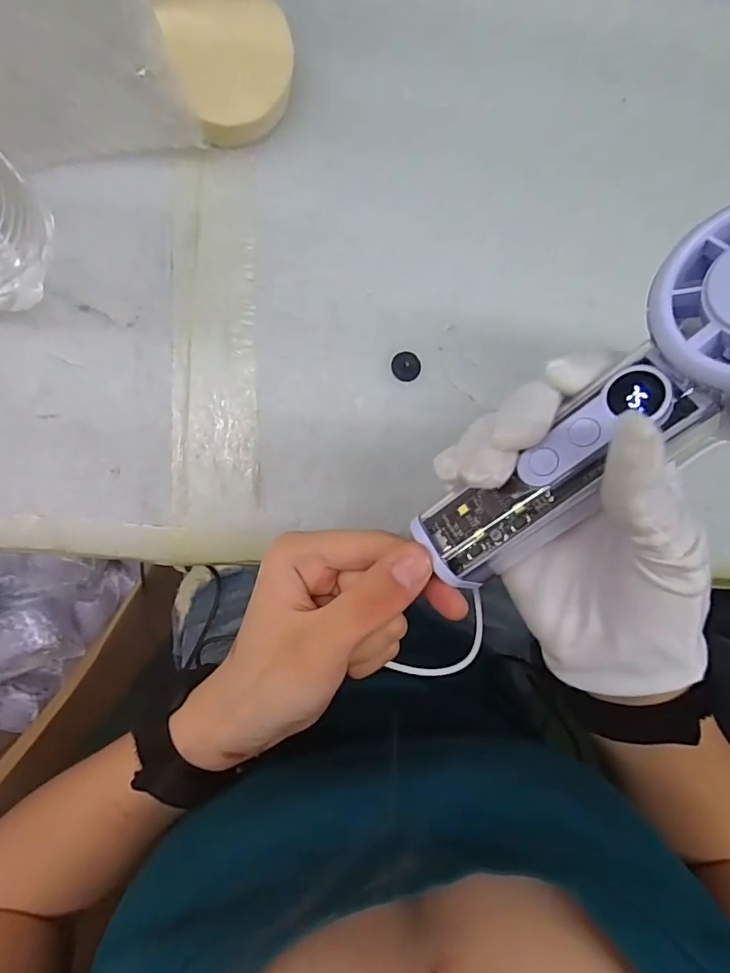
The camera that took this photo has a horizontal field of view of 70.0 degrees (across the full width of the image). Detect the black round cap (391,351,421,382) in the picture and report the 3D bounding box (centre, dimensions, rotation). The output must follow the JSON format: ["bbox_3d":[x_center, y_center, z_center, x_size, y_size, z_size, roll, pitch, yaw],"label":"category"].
[{"bbox_3d":[0.022,-0.062,0.269,0.015,0.004,0.015,0,92,-7],"label":"black round cap"}]

